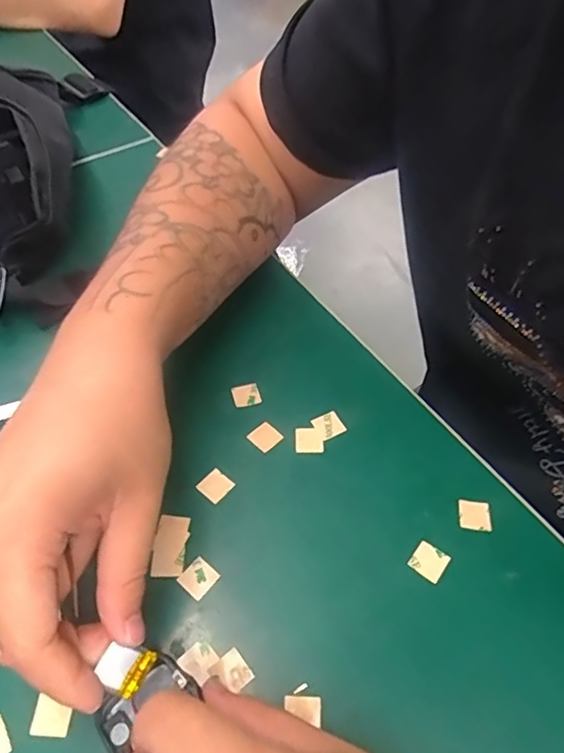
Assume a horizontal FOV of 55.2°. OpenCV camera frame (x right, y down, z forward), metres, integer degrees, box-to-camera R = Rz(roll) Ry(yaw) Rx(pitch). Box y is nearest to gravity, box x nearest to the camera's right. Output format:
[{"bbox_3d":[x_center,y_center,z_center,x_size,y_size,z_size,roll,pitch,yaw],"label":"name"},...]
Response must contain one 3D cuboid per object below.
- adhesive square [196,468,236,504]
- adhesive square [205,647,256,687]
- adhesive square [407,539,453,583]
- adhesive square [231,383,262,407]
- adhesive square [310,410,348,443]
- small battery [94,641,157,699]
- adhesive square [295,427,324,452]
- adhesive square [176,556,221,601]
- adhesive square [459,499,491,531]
[{"bbox_3d":[-0.035,0.057,0.286,0.015,0.004,0.015,36,61,26],"label":"adhesive square"},{"bbox_3d":[-0.022,0.127,0.231,0.015,0.004,0.016,-33,52,-21],"label":"adhesive square"},{"bbox_3d":[0.071,0.089,0.261,0.016,0.004,0.016,29,61,25],"label":"adhesive square"},{"bbox_3d":[-0.021,0.011,0.324,0.016,0.004,0.014,-14,58,-9],"label":"adhesive square"},{"bbox_3d":[0.027,0.027,0.308,0.016,0.004,0.016,-25,55,-17],"label":"adhesive square"},{"bbox_3d":[-0.063,0.116,0.217,0.019,0.004,0.018,34,66,-1],"label":"small battery"},{"bbox_3d":[0.015,0.034,0.303,0.015,0.004,0.015,-1,52,1],"label":"adhesive square"},{"bbox_3d":[-0.040,0.096,0.257,0.015,0.004,0.015,35,61,24],"label":"adhesive square"},{"bbox_3d":[0.098,0.069,0.273,0.015,0.004,0.016,5,52,6],"label":"adhesive square"}]

